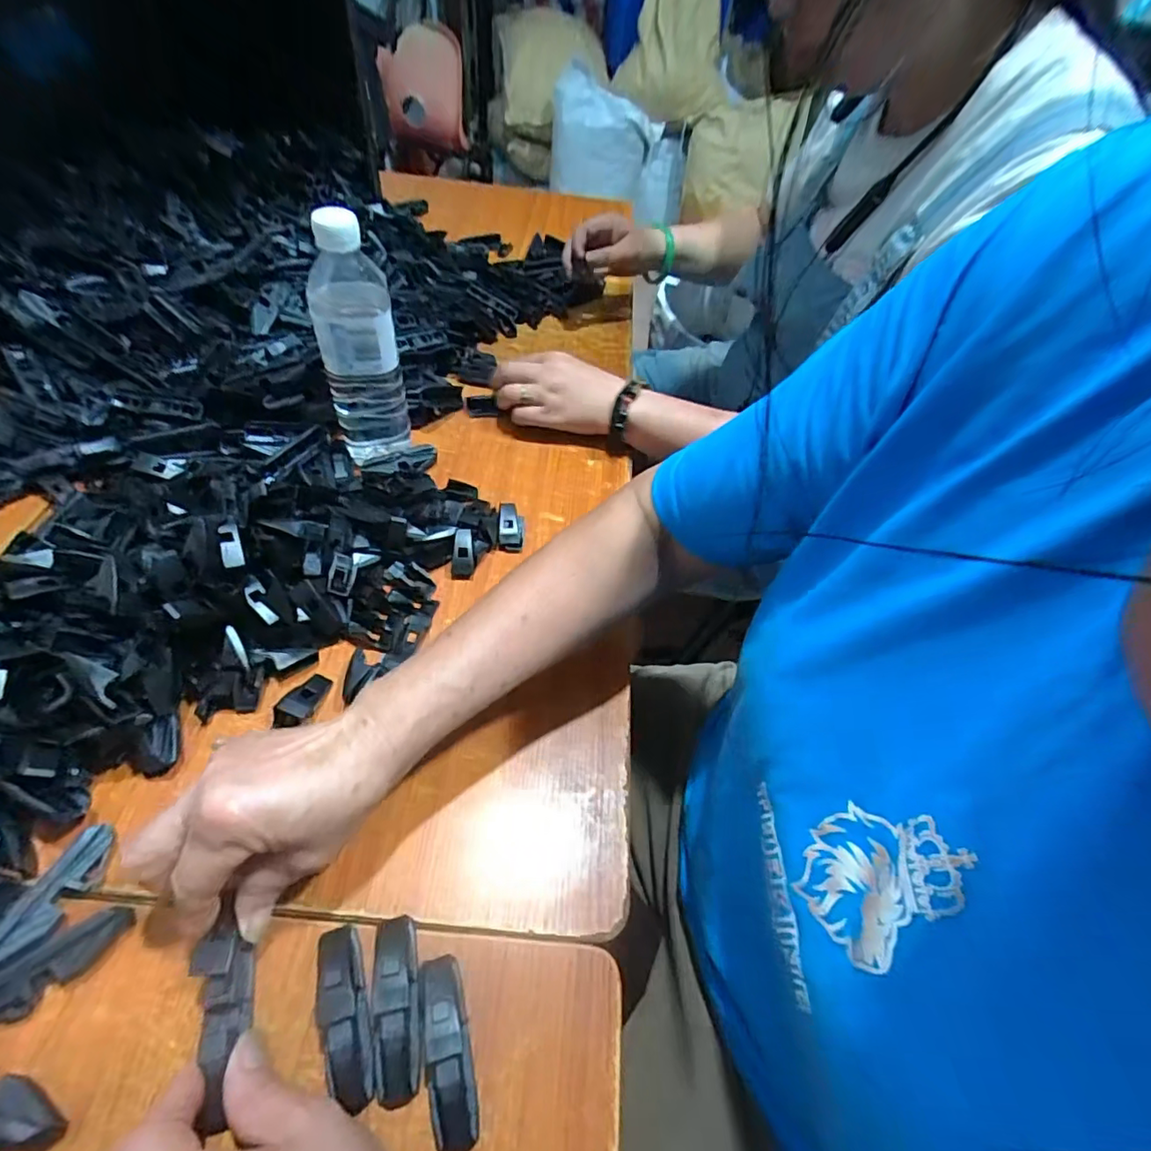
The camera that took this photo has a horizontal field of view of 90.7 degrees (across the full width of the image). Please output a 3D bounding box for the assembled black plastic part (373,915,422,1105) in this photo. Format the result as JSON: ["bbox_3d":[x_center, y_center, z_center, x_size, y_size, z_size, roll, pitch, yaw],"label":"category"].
[{"bbox_3d":[-0.090,0.215,0.286,0.020,0.024,0.077,-6,52,-10],"label":"assembled black plastic part"}]

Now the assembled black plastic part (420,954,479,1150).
[{"bbox_3d":[-0.062,0.231,0.278,0.021,0.026,0.077,-9,53,-12],"label":"assembled black plastic part"}]

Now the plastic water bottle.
[{"bbox_3d":[-0.185,-0.197,0.487,0.064,0.188,0.058,-14,54,-16],"label":"plastic water bottle"}]

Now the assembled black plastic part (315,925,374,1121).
[{"bbox_3d":[-0.115,0.217,0.283,0.020,0.025,0.075,-15,54,-17],"label":"assembled black plastic part"}]

